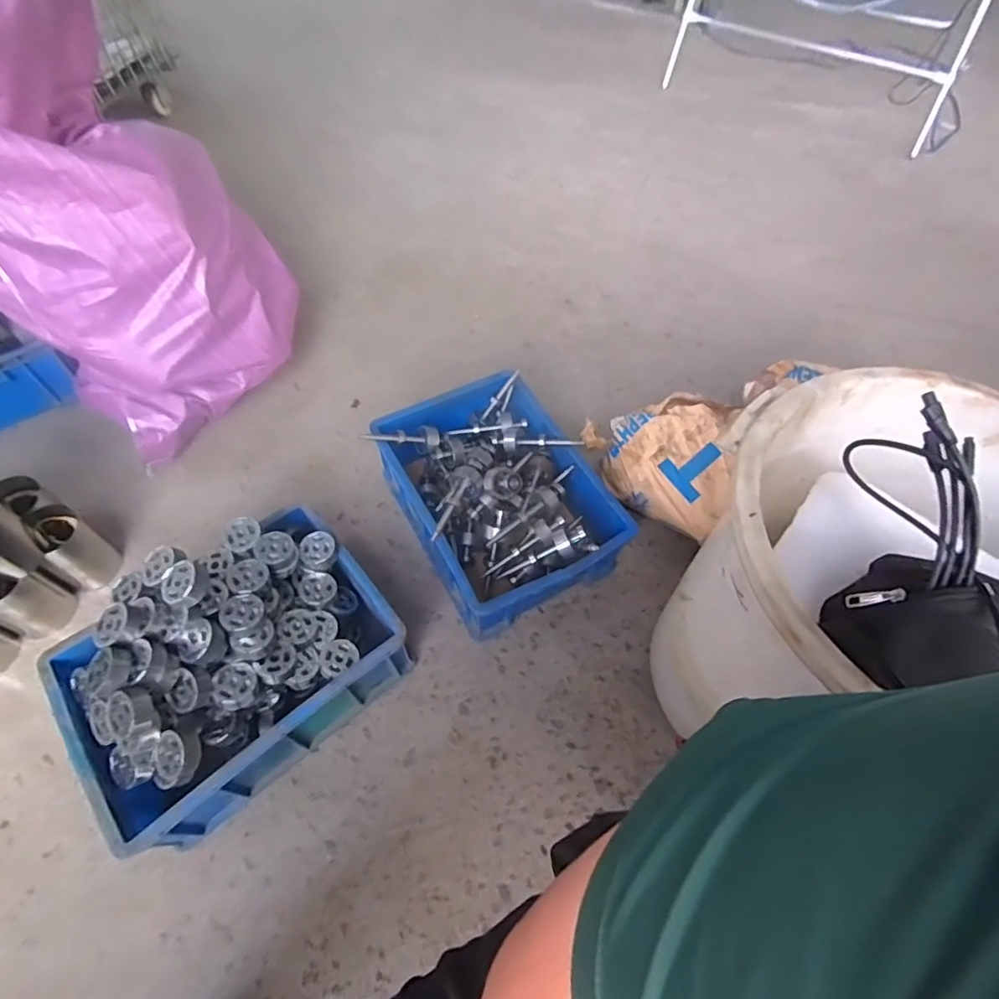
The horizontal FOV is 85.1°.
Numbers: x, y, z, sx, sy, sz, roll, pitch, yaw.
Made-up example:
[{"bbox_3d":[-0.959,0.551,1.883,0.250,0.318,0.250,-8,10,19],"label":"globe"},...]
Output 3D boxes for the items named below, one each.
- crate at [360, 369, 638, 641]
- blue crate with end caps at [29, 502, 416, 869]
[{"bbox_3d":[-0.004,-0.009,0.957,0.301,0.180,0.424,-26,63,-18],"label":"crate"},{"bbox_3d":[-0.359,0.205,0.729,0.392,0.240,0.279,-36,66,-23],"label":"blue crate with end caps"}]

